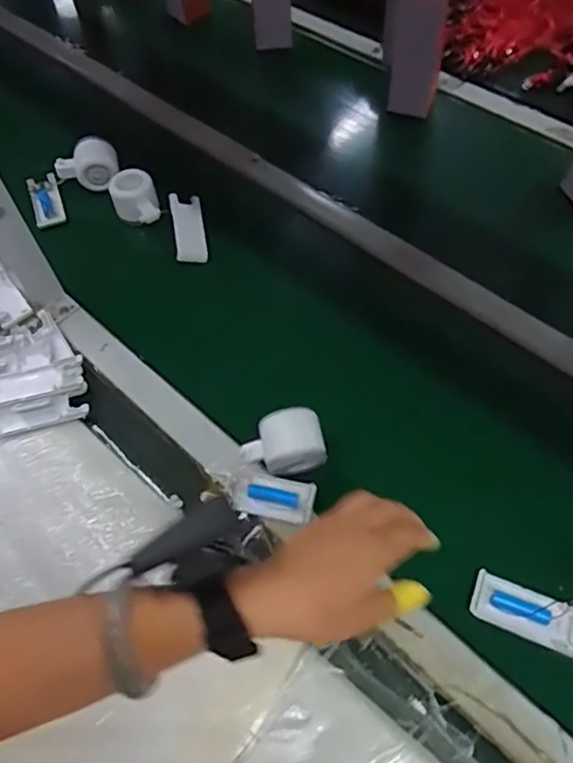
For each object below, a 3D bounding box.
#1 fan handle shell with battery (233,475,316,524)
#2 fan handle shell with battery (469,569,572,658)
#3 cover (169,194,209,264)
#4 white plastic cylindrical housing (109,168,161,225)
[{"bbox_3d":[-0.012,0.113,0.571,0.077,0.017,0.037,8,88,-3],"label":"fan handle shell with battery"},{"bbox_3d":[0.214,0.202,0.507,0.105,0.015,0.038,20,61,15],"label":"fan handle shell with battery"},{"bbox_3d":[-0.127,-0.199,0.769,0.042,0.012,0.094,-4,73,-21],"label":"cover"},{"bbox_3d":[-0.201,-0.242,0.787,0.057,0.049,0.069,-21,60,-11],"label":"white plastic cylindrical housing"}]

